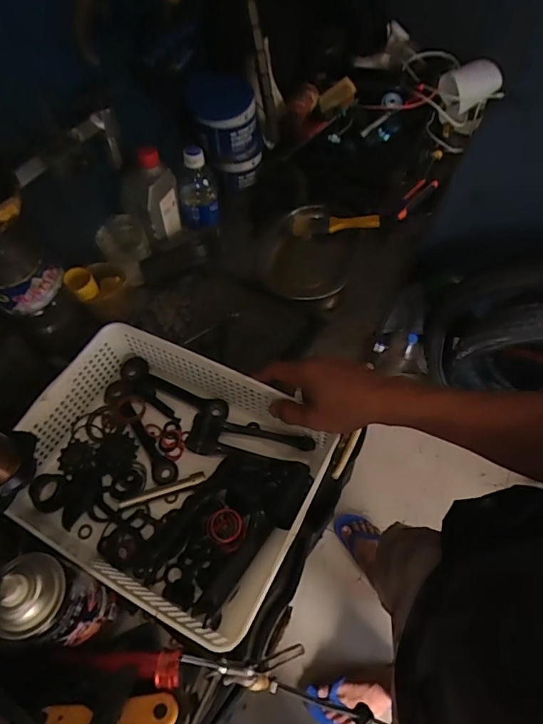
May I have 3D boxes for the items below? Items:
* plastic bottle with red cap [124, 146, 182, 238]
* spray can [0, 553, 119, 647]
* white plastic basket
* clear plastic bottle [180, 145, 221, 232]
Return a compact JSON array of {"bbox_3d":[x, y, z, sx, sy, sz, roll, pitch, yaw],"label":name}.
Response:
[{"bbox_3d":[-0.177,-0.251,0.700,0.046,0.127,0.083,31,63,20],"label":"plastic bottle with red cap"},{"bbox_3d":[-0.190,0.213,0.409,0.064,0.147,0.063,8,58,7],"label":"spray can"},{"bbox_3d":[-0.123,0.115,0.519,0.317,0.085,0.240,25,61,16],"label":"white plastic basket"},{"bbox_3d":[-0.118,-0.278,0.732,0.065,0.124,0.062,-9,58,-4],"label":"clear plastic bottle"}]

